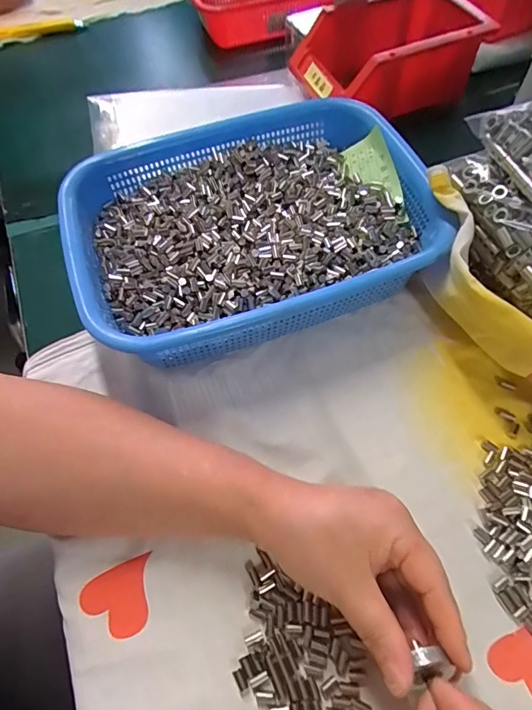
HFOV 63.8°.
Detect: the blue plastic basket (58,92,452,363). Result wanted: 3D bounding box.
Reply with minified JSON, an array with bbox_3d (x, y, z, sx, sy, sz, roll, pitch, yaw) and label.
[{"bbox_3d":[-0.011,-0.105,0.362,0.285,0.073,0.209,-23,63,-8],"label":"blue plastic basket"}]

